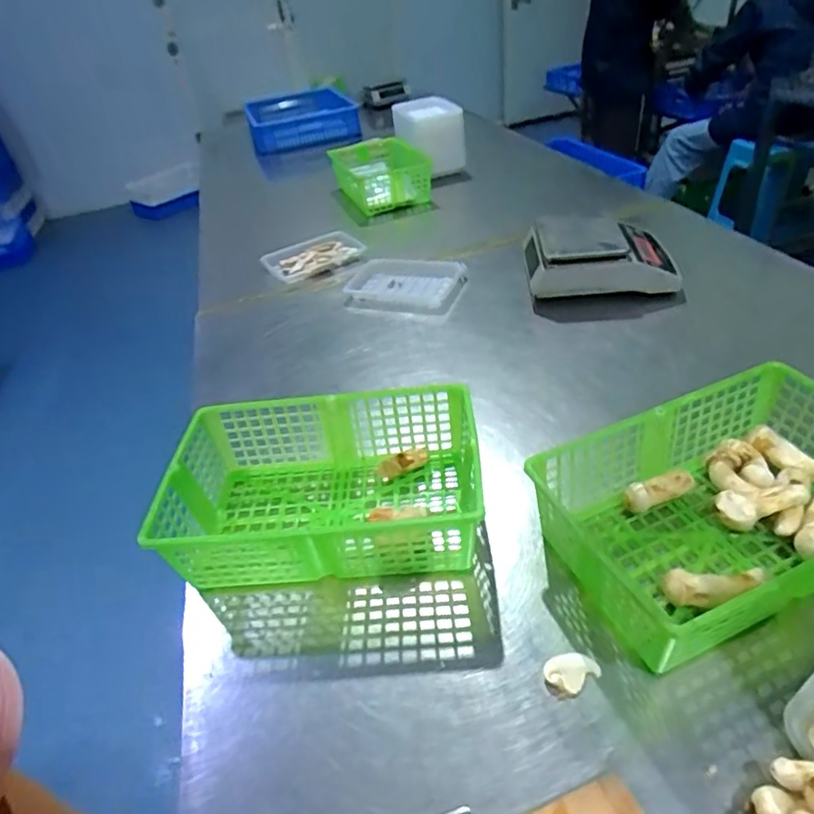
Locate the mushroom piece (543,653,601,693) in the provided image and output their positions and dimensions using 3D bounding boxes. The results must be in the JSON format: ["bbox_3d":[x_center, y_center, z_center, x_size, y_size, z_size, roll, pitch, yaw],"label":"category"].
[{"bbox_3d":[0.146,0.233,0.503,0.047,0.006,0.033,-24,41,-20],"label":"mushroom piece"}]

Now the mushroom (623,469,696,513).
[{"bbox_3d":[0.276,0.090,0.623,0.077,0.021,0.027,-21,39,1],"label":"mushroom"}]

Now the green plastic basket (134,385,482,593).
[{"bbox_3d":[-0.092,0.093,0.649,0.346,0.101,0.219,-7,38,1],"label":"green plastic basket"}]

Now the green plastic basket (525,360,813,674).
[{"bbox_3d":[0.331,0.097,0.576,0.364,0.110,0.218,-18,39,-13],"label":"green plastic basket"}]

